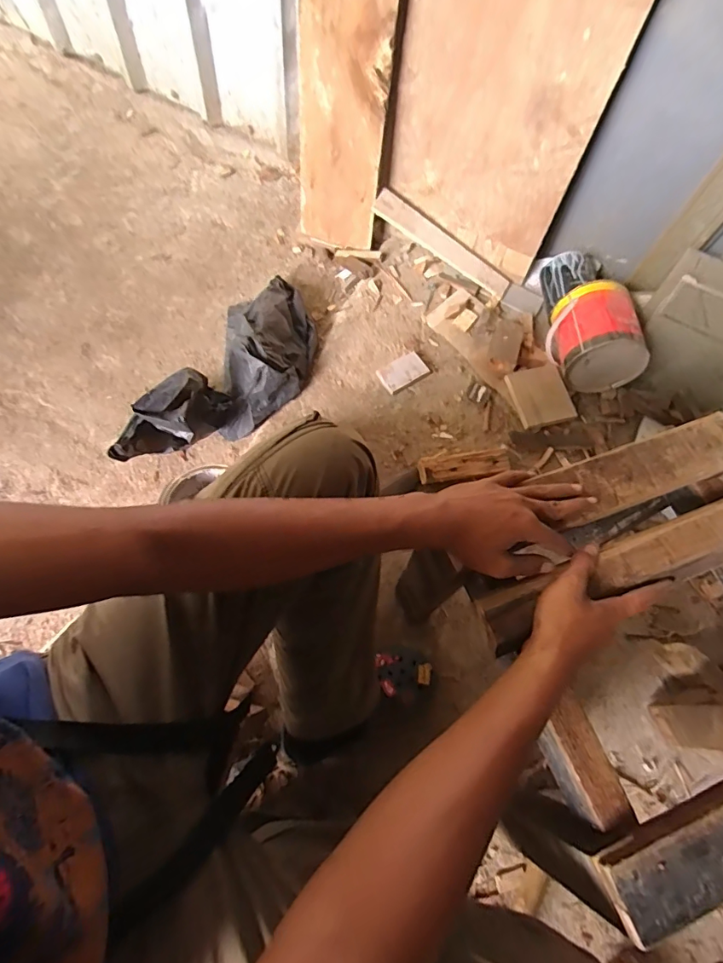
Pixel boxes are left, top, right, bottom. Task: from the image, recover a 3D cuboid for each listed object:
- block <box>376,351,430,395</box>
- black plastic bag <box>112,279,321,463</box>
[{"bbox_3d":[0.087,-0.228,1.001,0.098,0.021,0.062,-29,74,-16],"label":"block"},{"bbox_3d":[-0.245,-0.213,0.932,0.216,0.151,0.535,31,57,10],"label":"black plastic bag"}]

